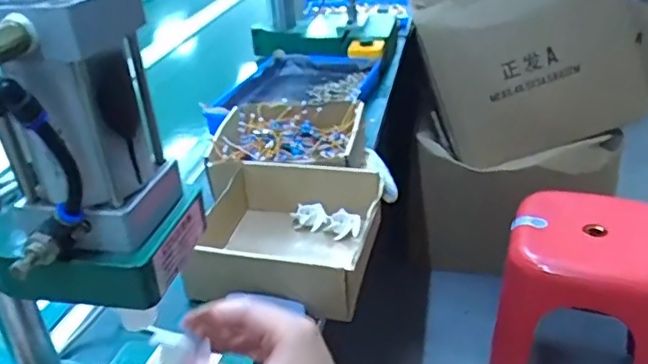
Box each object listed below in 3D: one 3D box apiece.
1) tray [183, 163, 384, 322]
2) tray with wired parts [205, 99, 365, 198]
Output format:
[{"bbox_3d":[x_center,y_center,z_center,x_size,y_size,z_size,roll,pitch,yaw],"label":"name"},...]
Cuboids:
[{"bbox_3d":[-0.044,0.059,0.694,0.209,0.072,0.198,3,31,16],"label":"tray"},{"bbox_3d":[-0.054,-0.063,0.864,0.207,0.056,0.216,-2,29,7],"label":"tray with wired parts"}]

